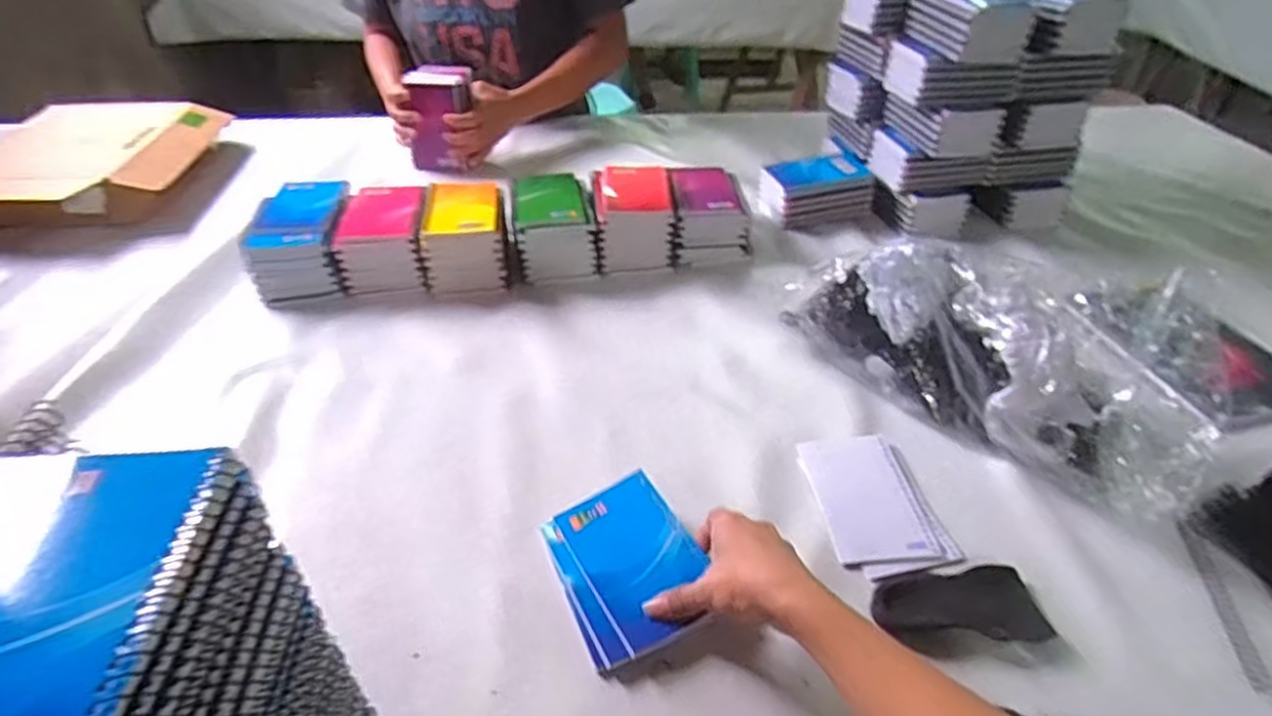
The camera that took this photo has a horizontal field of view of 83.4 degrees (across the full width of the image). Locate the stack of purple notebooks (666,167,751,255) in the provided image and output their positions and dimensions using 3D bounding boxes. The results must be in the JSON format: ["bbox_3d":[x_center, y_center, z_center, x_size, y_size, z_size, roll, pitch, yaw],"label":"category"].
[{"bbox_3d":[0.096,-0.195,0.941,0.098,0.064,0.138,-1,39,-3],"label":"stack of purple notebooks"}]

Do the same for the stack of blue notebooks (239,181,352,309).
[{"bbox_3d":[-0.398,-0.143,0.855,0.103,0.074,0.155,-7,40,-9],"label":"stack of blue notebooks"}]

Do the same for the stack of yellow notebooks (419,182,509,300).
[{"bbox_3d":[-0.204,-0.151,0.867,0.098,0.077,0.140,-6,39,-8],"label":"stack of yellow notebooks"}]

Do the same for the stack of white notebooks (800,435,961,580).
[{"bbox_3d":[0.200,0.119,0.597,0.094,0.009,0.138,-4,39,-6],"label":"stack of white notebooks"}]

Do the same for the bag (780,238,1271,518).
[{"bbox_3d":[0.324,-0.010,0.653,0.377,0.141,0.163,27,46,29],"label":"bag"}]

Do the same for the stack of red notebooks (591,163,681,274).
[{"bbox_3d":[-0.004,-0.180,0.909,0.101,0.087,0.125,-3,39,-5],"label":"stack of red notebooks"}]

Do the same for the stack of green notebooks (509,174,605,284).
[{"bbox_3d":[-0.105,-0.168,0.898,0.104,0.077,0.139,-9,40,-12],"label":"stack of green notebooks"}]

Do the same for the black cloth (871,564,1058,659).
[{"bbox_3d":[0.232,0.178,0.509,0.120,0.024,0.058,-5,39,-8],"label":"black cloth"}]

